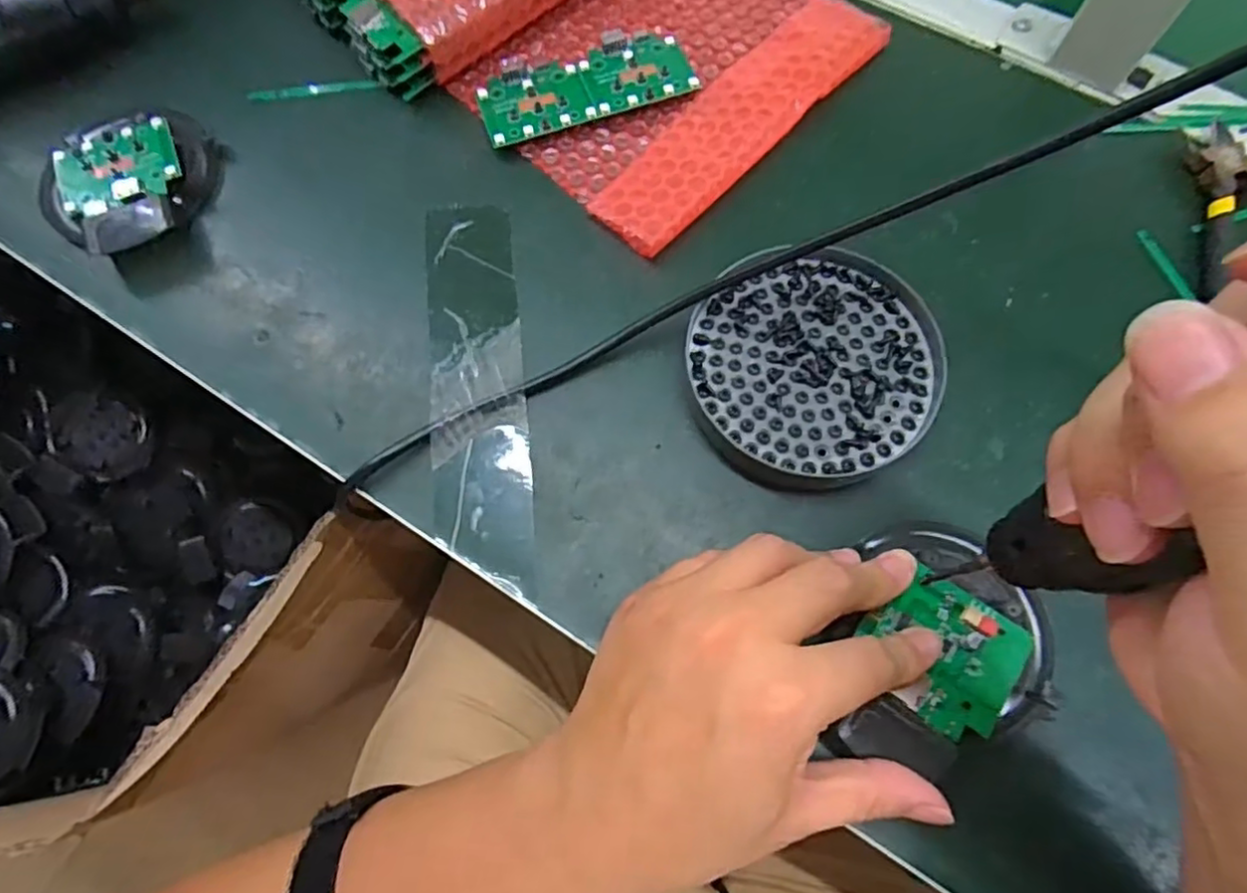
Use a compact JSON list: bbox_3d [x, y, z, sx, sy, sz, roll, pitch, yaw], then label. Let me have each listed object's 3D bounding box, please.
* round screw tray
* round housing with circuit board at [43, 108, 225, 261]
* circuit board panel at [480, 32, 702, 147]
[{"bbox_3d":[0.088,-0.039,0.306,0.110,0.014,0.115,0,71,1],"label":"round screw tray"},{"bbox_3d":[-0.264,-0.142,0.344,0.089,0.024,0.089,0,71,1],"label":"round housing with circuit board"},{"bbox_3d":[-0.021,-0.200,0.359,0.115,0.008,0.054,-16,72,-4],"label":"circuit board panel"}]

